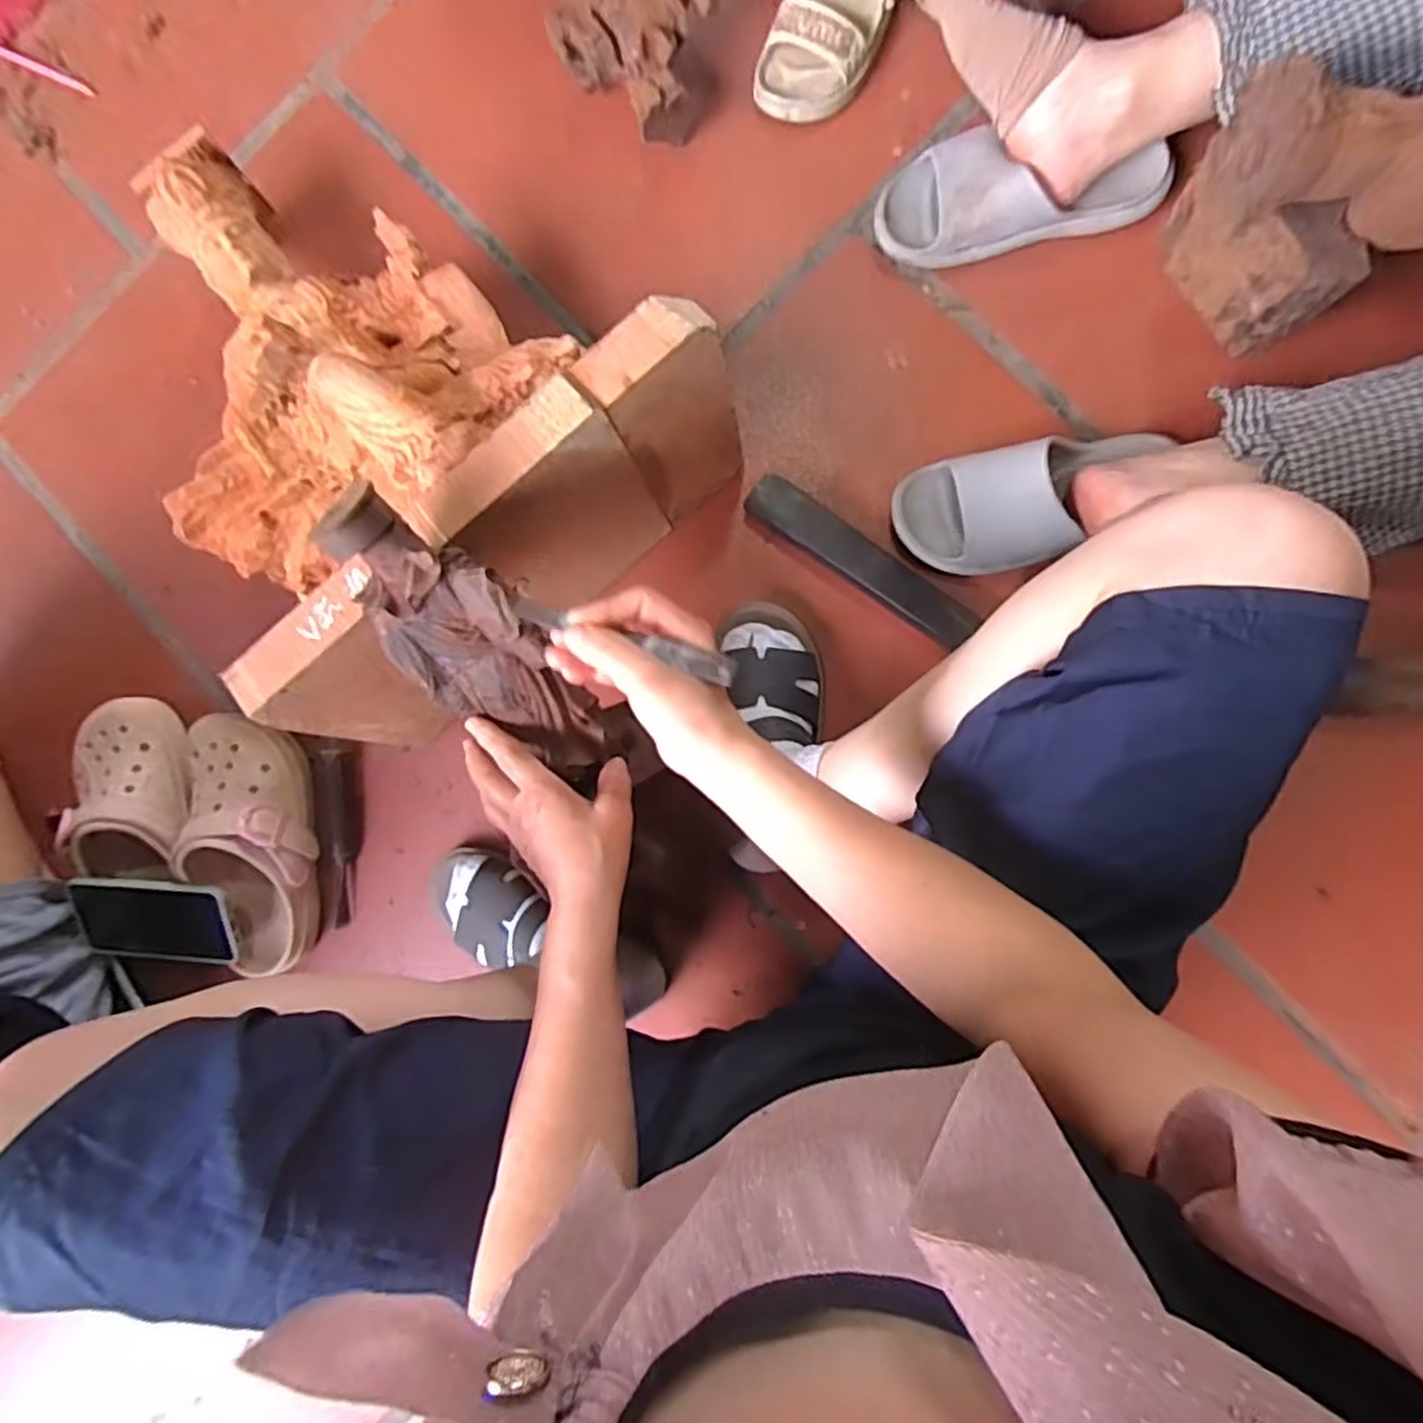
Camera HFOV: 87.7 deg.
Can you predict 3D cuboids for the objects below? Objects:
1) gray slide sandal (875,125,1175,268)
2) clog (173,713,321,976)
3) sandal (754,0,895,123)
[{"bbox_3d":[0.276,-0.464,0.659,0.245,0.058,0.097,-4,88,6],"label":"gray slide sandal"},{"bbox_3d":[-0.430,0.117,0.690,0.104,0.079,0.230,-10,88,6],"label":"clog"},{"bbox_3d":[0.123,-0.654,0.669,0.090,0.079,0.222,31,92,6],"label":"sandal"}]

